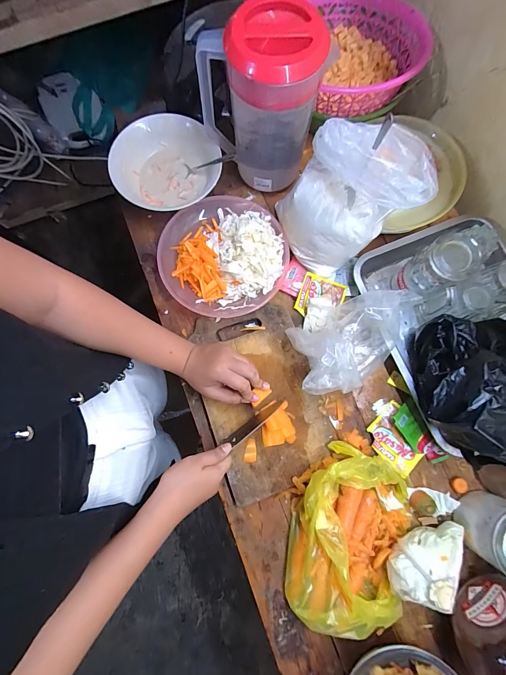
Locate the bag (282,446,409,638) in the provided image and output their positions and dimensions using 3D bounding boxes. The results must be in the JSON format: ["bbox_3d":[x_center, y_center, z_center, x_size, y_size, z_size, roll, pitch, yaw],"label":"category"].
[{"bbox_3d":[0.141,0.284,0.442,0.172,0.063,0.243,14,80,3],"label":"bag"}]

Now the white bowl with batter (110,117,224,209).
[{"bbox_3d":[-0.147,-0.293,0.550,0.178,0.063,0.172,0,80,1],"label":"white bowl with batter"}]

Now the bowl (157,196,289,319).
[{"bbox_3d":[-0.048,-0.139,0.530,0.216,0.048,0.205,0,80,1],"label":"bowl"}]

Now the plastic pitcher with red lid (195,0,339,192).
[{"bbox_3d":[0.010,-0.333,0.477,0.158,0.229,0.110,-12,80,-1],"label":"plastic pitcher with red lid"}]

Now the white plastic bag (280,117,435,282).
[{"bbox_3d":[0.140,-0.196,0.451,0.161,0.188,0.124,-20,80,-3],"label":"white plastic bag"}]

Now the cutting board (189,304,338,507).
[{"bbox_3d":[0.014,0.095,0.497,0.174,0.013,0.283,-19,80,-3],"label":"cutting board"}]

